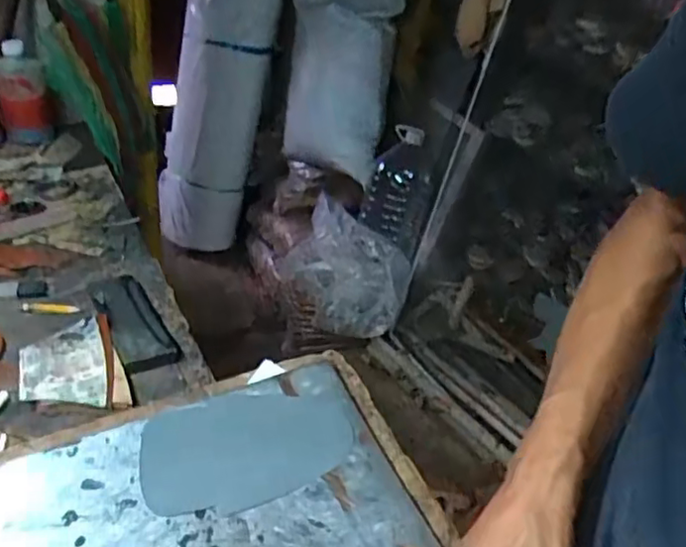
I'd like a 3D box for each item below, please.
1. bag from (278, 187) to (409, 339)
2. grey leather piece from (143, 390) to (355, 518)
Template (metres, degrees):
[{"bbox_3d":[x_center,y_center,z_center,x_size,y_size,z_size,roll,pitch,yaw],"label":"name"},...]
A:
[{"bbox_3d":[-0.014,-0.012,1.841,0.411,0.228,0.290,31,39,28],"label":"bag"},{"bbox_3d":[-0.076,0.138,0.500,0.163,0.004,0.100,-10,42,-16],"label":"grey leather piece"}]

